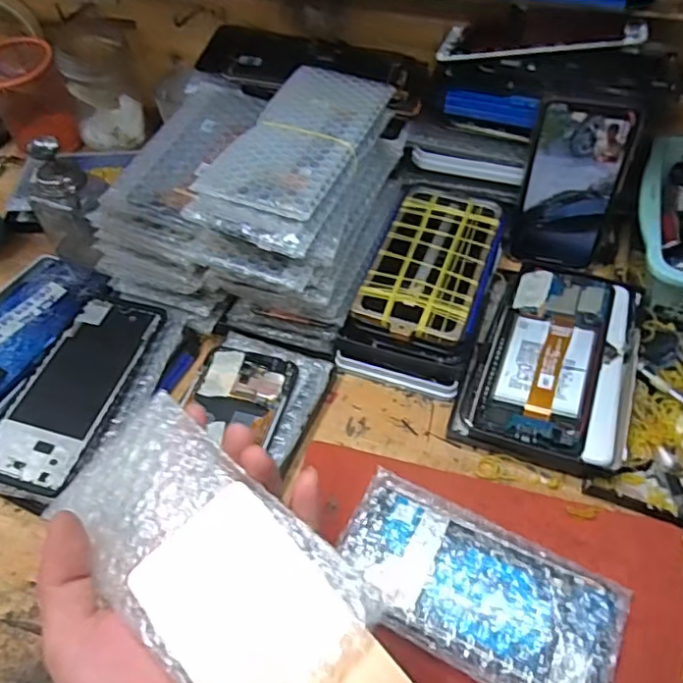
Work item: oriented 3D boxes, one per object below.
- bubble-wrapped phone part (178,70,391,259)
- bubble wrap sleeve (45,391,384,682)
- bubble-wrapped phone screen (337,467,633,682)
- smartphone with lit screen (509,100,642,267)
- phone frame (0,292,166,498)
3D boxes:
[{"bbox_3d":[-0.031,-0.140,0.421,0.089,0.019,0.180,20,59,11],"label":"bubble-wrapped phone part"},{"bbox_3d":[-0.066,0.100,0.276,0.165,0.016,0.080,37,63,25],"label":"bubble wrap sleeve"},{"bbox_3d":[0.077,0.146,0.342,0.163,0.012,0.083,23,56,20],"label":"bubble-wrapped phone screen"},{"bbox_3d":[0.187,-0.124,0.479,0.072,0.141,0.009,12,43,14],"label":"smartphone with lit screen"},{"bbox_3d":[-0.196,0.030,0.430,0.077,0.012,0.162,12,56,12],"label":"phone frame"}]

